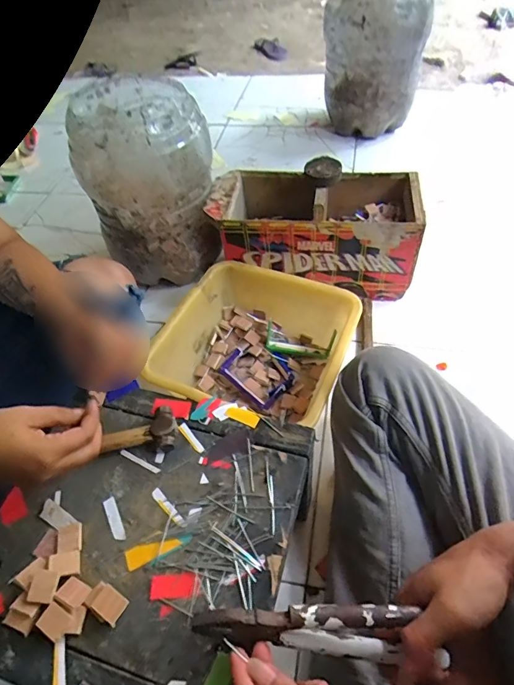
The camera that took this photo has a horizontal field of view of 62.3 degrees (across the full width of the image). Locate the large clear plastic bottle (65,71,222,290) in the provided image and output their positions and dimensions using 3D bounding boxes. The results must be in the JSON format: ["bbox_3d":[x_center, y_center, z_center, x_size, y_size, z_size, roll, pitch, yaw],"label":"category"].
[{"bbox_3d":[-0.194,-0.296,0.790,0.223,0.296,0.223,-17,52,-7],"label":"large clear plastic bottle"}]

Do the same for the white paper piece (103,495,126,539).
[{"bbox_3d":[-0.135,0.166,0.402,0.011,0.004,0.043,-26,54,-14],"label":"white paper piece"}]

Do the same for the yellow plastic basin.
[{"bbox_3d":[0.001,0.020,0.687,0.273,0.124,0.267,17,56,18],"label":"yellow plastic basin"}]

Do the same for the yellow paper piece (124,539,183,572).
[{"bbox_3d":[-0.094,0.186,0.383,0.049,0.004,0.017,-22,53,-11],"label":"yellow paper piece"}]

